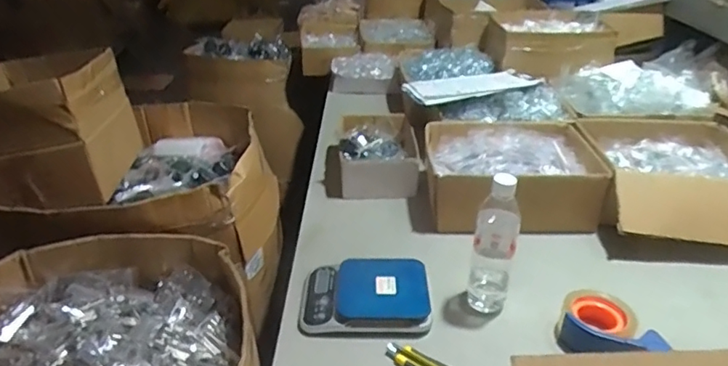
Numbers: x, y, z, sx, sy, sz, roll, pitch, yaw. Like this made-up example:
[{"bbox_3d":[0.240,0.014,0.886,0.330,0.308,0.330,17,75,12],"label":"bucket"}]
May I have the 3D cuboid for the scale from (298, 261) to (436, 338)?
[{"bbox_3d":[0.002,0.177,0.841,0.198,0.030,0.152,-1,30,-2],"label":"scale"}]

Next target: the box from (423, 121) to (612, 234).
[{"bbox_3d":[0.294,-0.018,1.099,0.332,0.119,0.291,4,30,6],"label":"box"}]

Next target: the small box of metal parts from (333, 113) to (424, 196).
[{"bbox_3d":[0.035,-0.078,1.226,0.184,0.101,0.269,0,30,-1],"label":"small box of metal parts"}]

